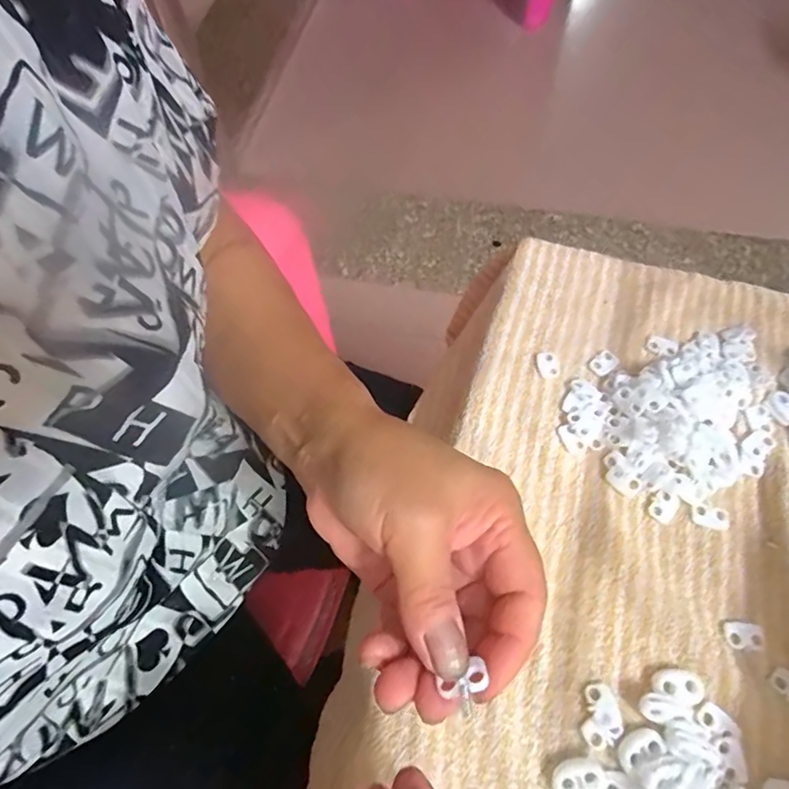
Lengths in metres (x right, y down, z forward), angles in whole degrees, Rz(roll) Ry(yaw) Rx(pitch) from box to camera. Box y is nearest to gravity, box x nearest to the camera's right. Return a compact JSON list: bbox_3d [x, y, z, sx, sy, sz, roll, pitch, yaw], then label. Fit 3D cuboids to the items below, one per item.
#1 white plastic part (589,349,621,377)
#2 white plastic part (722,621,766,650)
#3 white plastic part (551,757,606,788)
[{"bbox_3d":[0.132,-0.020,0.325,0.020,0.004,0.013,-38,69,-16],"label":"white plastic part"},{"bbox_3d":[0.172,0.119,0.254,0.019,0.004,0.012,3,64,2],"label":"white plastic part"},{"bbox_3d":[0.081,0.170,0.228,0.022,0.006,0.016,-11,64,-4],"label":"white plastic part"}]

